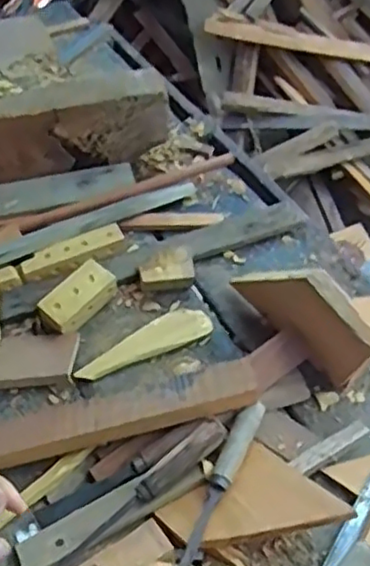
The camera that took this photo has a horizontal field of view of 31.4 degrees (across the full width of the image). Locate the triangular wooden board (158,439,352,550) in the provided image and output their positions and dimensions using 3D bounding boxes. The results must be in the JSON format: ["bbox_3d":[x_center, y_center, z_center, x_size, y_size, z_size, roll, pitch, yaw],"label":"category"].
[{"bbox_3d":[0.071,0.253,0.725,0.171,0.024,0.127,-34,50,-10],"label":"triangular wooden board"}]

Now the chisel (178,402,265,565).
[{"bbox_3d":[0.034,0.231,0.734,0.026,0.020,0.235,19,53,19],"label":"chisel"}]

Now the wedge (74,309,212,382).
[{"bbox_3d":[-0.058,0.083,0.914,0.192,0.018,0.051,-20,51,-12],"label":"wedge"}]

